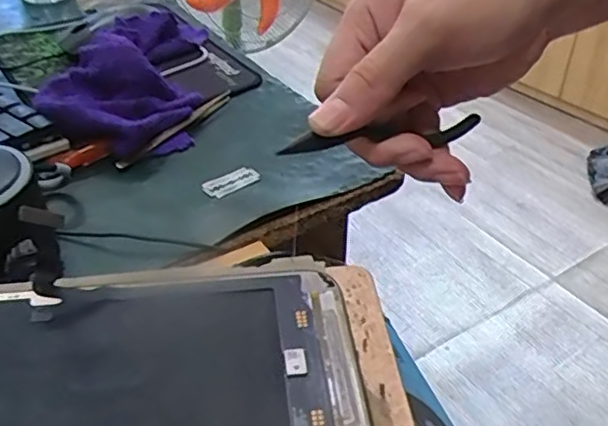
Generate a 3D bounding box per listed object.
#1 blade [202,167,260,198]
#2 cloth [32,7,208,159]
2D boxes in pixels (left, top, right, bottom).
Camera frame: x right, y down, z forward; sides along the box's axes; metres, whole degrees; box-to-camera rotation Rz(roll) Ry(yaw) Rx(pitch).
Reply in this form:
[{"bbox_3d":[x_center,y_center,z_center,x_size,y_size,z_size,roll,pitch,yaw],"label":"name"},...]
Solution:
[{"bbox_3d":[-0.053,-0.023,0.462,0.040,0.004,0.020,-28,52,-29],"label":"blade"},{"bbox_3d":[-0.152,-0.131,0.565,0.126,0.052,0.230,1,36,2],"label":"cloth"}]

